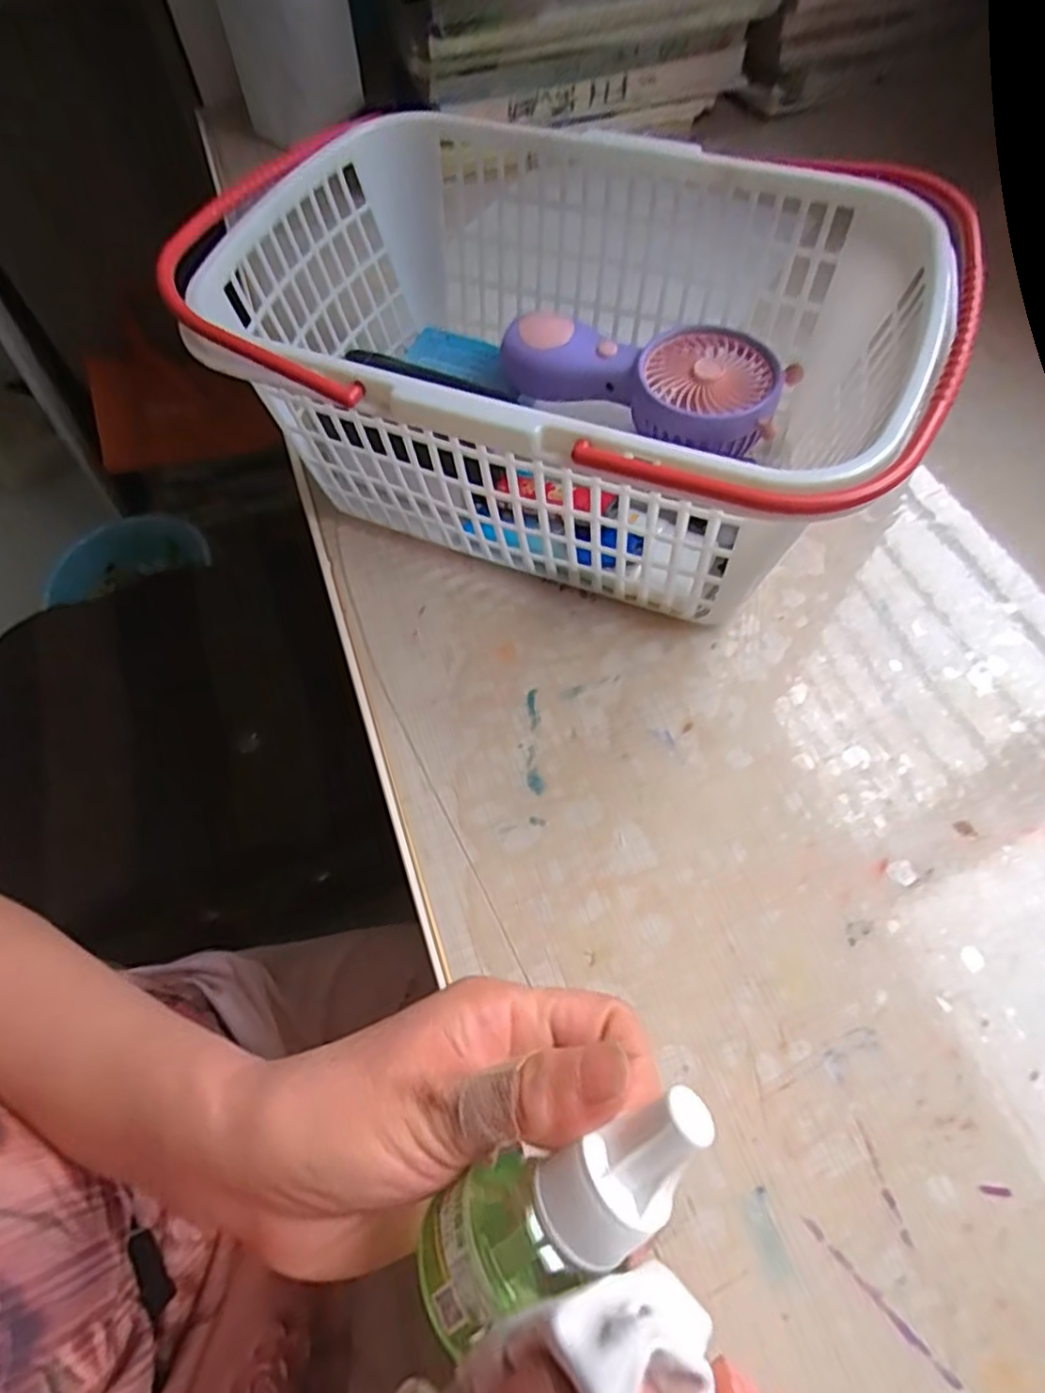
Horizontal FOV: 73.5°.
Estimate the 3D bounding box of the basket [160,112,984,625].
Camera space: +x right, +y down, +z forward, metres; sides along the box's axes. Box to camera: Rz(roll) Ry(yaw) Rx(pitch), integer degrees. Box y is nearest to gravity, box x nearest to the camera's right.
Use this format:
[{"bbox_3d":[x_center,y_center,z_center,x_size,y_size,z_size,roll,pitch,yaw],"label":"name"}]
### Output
[{"bbox_3d":[0.020,-0.137,0.314,0.276,0.129,0.183,15,63,12],"label":"basket"}]

